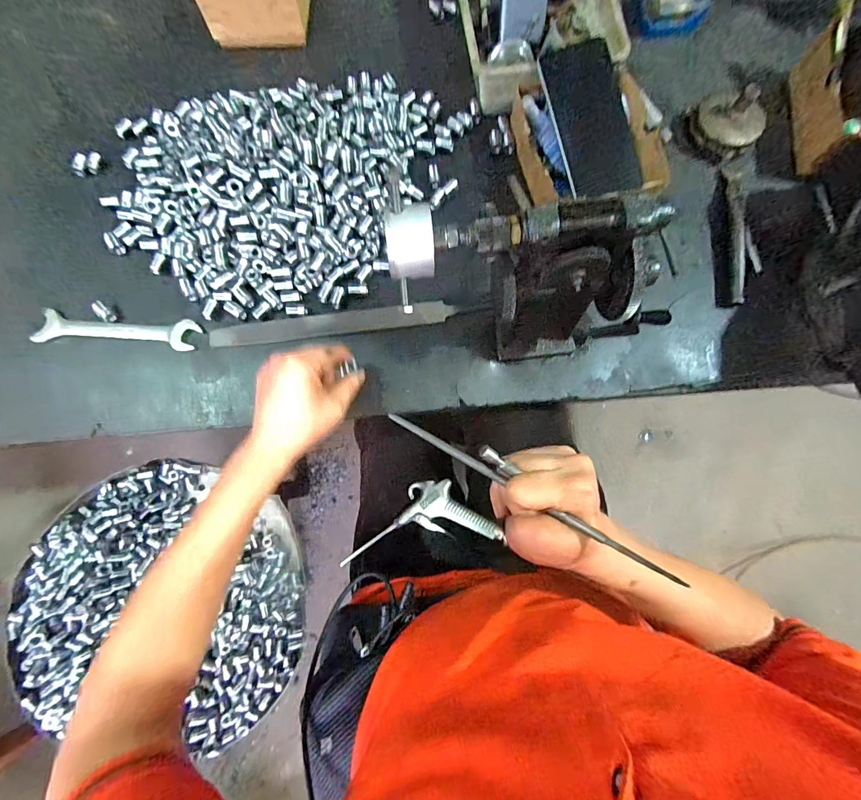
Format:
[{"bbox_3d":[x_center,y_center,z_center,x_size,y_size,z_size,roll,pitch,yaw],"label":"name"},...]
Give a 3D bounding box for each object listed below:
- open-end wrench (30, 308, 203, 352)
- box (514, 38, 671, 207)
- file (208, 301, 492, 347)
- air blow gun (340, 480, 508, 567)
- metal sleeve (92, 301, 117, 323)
[{"bbox_3d":[-0.330,-0.073,0.413,0.168,0.007,0.034,4,77,0],"label":"open-end wrench"},{"bbox_3d":[0.170,-0.296,0.435,0.138,0.063,0.177,-8,77,-3],"label":"box"},{"bbox_3d":[-0.089,-0.082,0.415,0.288,0.012,0.026,-8,77,-3],"label":"file"},{"bbox_3d":[-0.019,0.153,0.493,0.197,0.022,0.085,-19,80,10],"label":"air blow gun"},{"bbox_3d":[-0.348,-0.094,0.416,0.028,0.012,0.012,38,81,6],"label":"metal sleeve"}]

